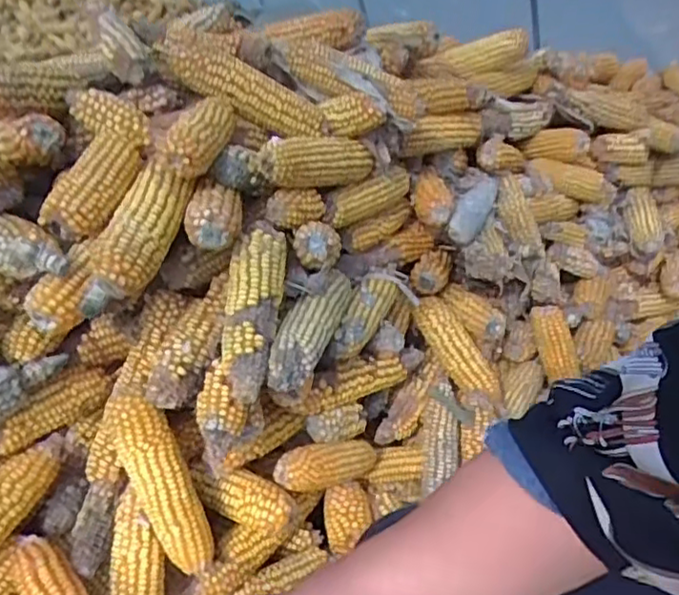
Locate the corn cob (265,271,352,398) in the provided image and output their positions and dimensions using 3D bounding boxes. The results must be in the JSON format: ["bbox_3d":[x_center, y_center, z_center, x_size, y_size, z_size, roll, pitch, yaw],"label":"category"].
[{"bbox_3d":[-0.025,0.025,0.623,0.039,0.050,0.190,7,34,16],"label":"corn cob"}]

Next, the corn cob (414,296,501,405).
[{"bbox_3d":[0.152,0.068,0.830,0.051,0.040,0.157,-24,69,-29],"label":"corn cob"}]

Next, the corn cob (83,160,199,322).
[{"bbox_3d":[-0.166,-0.052,0.530,0.044,0.035,0.148,8,56,17],"label":"corn cob"}]

